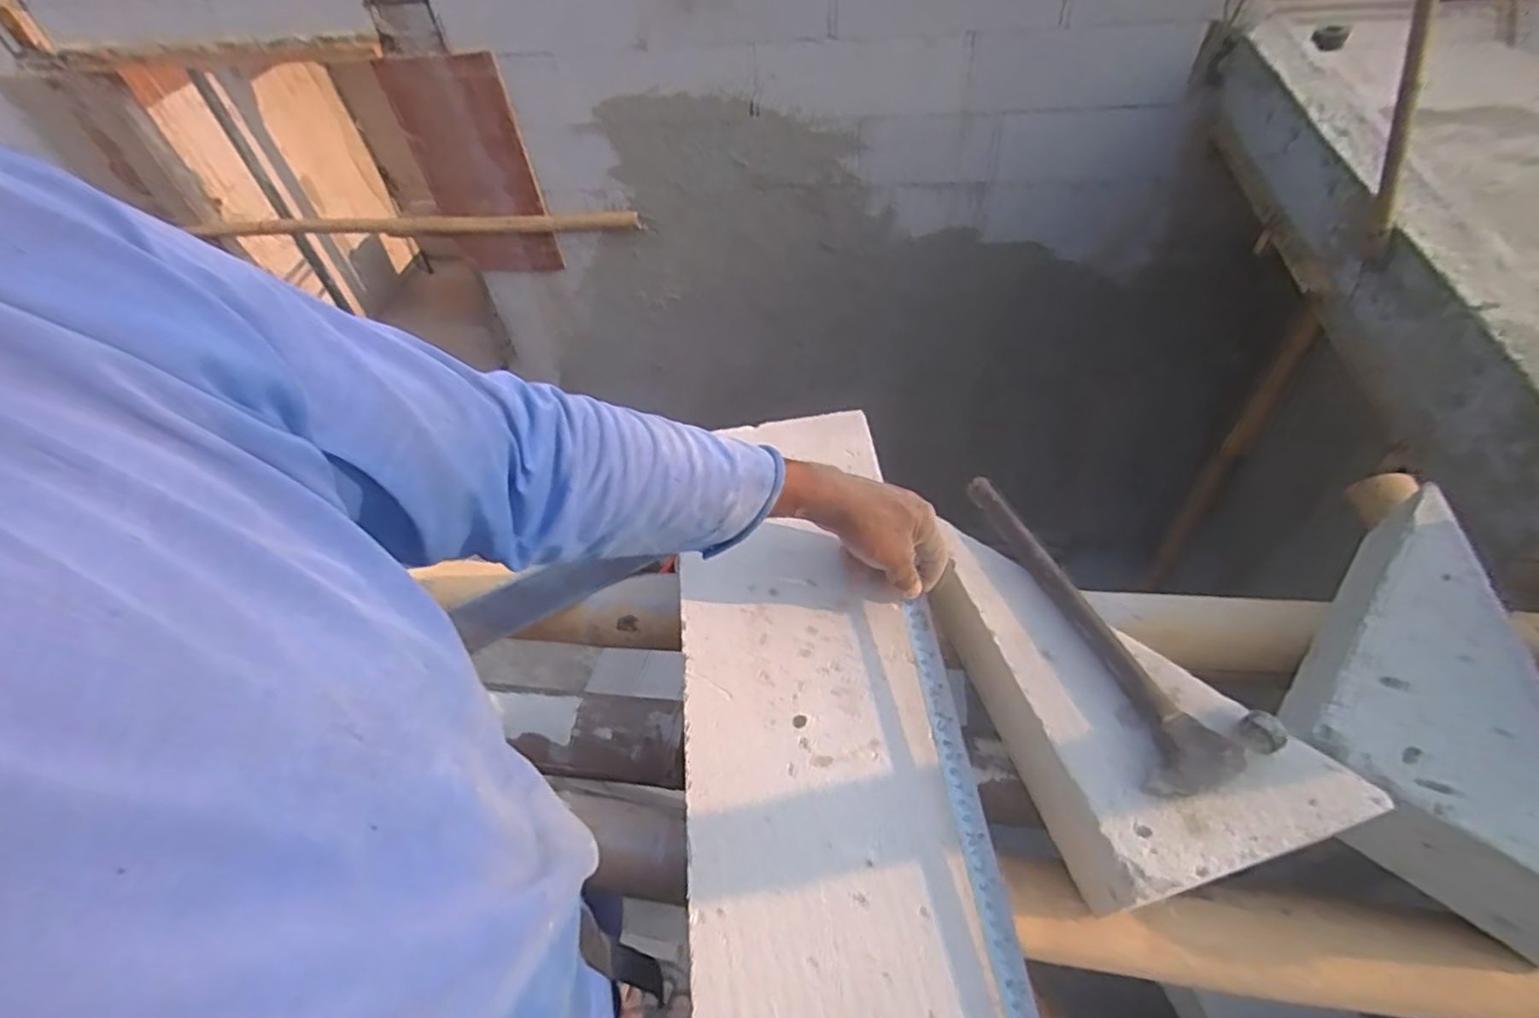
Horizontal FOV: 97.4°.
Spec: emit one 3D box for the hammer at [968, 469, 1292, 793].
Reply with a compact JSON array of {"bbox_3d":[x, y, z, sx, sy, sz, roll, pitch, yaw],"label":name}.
[{"bbox_3d":[0.259,0.077,0.535,0.096,0.026,0.283,-17,51,-8],"label":"hammer"}]

